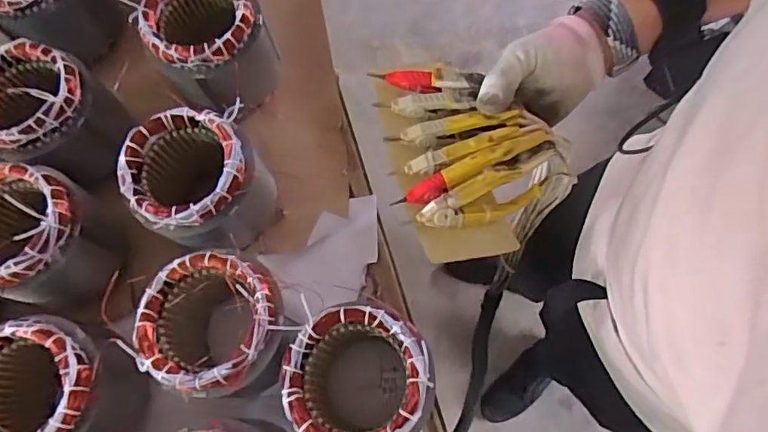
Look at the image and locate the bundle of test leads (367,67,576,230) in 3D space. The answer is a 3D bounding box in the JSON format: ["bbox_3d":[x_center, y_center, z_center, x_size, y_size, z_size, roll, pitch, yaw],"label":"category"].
[{"bbox_3d":[0.072,-0.061,0.413,0.134,0.034,0.129,-10,69,-3],"label":"bundle of test leads"}]

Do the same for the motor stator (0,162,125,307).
[{"bbox_3d":[-0.416,0.026,0.633,0.158,0.120,0.146,0,69,1],"label":"motor stator"}]

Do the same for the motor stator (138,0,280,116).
[{"bbox_3d":[-0.232,-0.233,0.715,0.146,0.135,0.153,-36,73,-12],"label":"motor stator"}]

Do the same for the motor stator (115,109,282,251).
[{"bbox_3d":[-0.224,-0.033,0.665,0.145,0.156,0.135,0,69,1],"label":"motor stator"}]

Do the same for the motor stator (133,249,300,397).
[{"bbox_3d":[-0.179,0.130,0.607,0.140,0.162,0.140,0,69,1],"label":"motor stator"}]

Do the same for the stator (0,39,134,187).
[{"bbox_3d":[-0.442,-0.138,0.686,0.149,0.139,0.153,40,75,15],"label":"stator"}]

